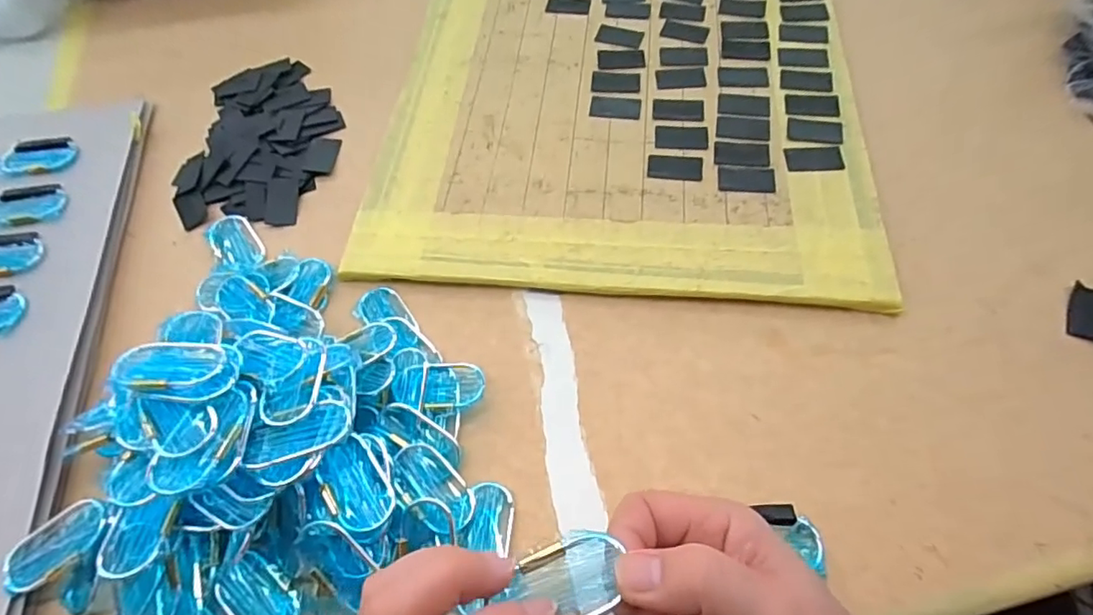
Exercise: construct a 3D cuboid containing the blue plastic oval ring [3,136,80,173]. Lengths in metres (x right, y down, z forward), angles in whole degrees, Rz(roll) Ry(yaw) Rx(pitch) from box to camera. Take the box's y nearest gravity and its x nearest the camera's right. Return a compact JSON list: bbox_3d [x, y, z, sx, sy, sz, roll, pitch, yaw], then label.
[{"bbox_3d":[-0.432,-0.130,0.475,0.055,0.006,0.041,-9,63,-2],"label":"blue plastic oval ring"}]

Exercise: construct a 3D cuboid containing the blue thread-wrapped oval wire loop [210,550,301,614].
[{"bbox_3d":[-0.159,0.161,0.303,0.050,0.008,0.037,35,69,18],"label":"blue thread-wrapped oval wire loop"}]

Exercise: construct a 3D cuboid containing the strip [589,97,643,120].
[{"bbox_3d":[0.059,-0.173,0.477,0.042,0.004,0.024,5,63,5],"label":"strip"}]

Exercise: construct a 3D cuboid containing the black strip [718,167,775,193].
[{"bbox_3d":[0.156,-0.100,0.433,0.042,0.004,0.026,4,63,4],"label":"black strip"}]

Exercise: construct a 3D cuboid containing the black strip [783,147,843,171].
[{"bbox_3d":[0.210,-0.117,0.437,0.043,0.004,0.025,0,63,2],"label":"black strip"}]

